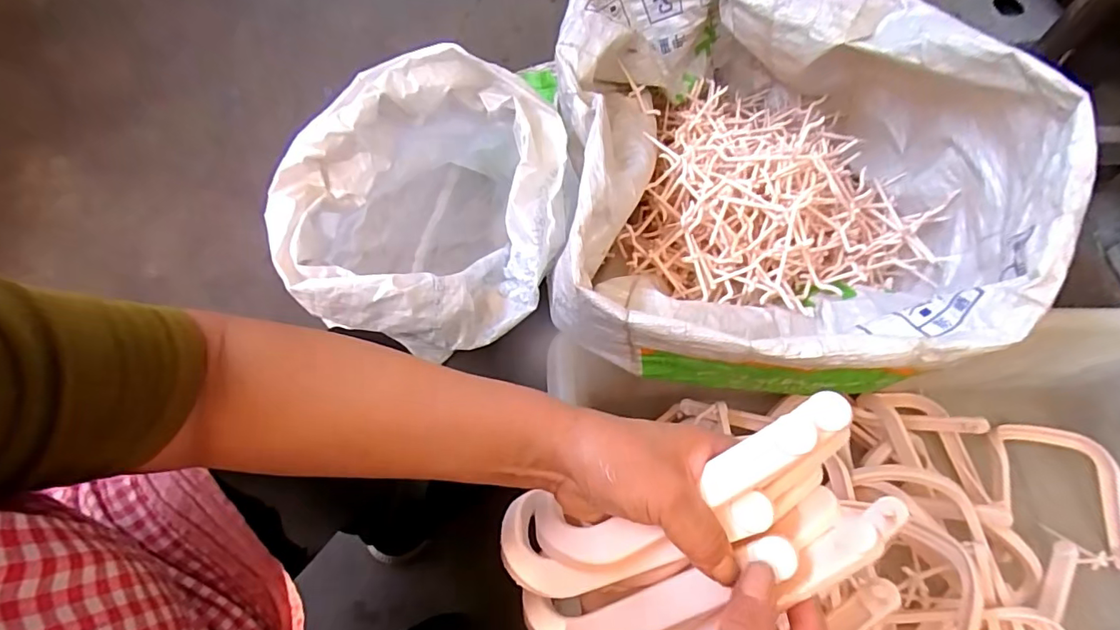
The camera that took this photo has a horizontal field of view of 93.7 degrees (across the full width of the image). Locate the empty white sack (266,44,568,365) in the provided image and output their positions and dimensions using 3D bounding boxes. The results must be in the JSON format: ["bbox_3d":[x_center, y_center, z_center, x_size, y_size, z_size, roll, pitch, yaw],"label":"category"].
[{"bbox_3d":[-0.176,-0.149,0.745,0.347,0.367,0.425,1,65,0],"label":"empty white sack"}]

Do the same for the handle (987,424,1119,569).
[{"bbox_3d":[0.691,0.238,0.731,0.192,0.047,0.175,10,65,4],"label":"handle"}]

